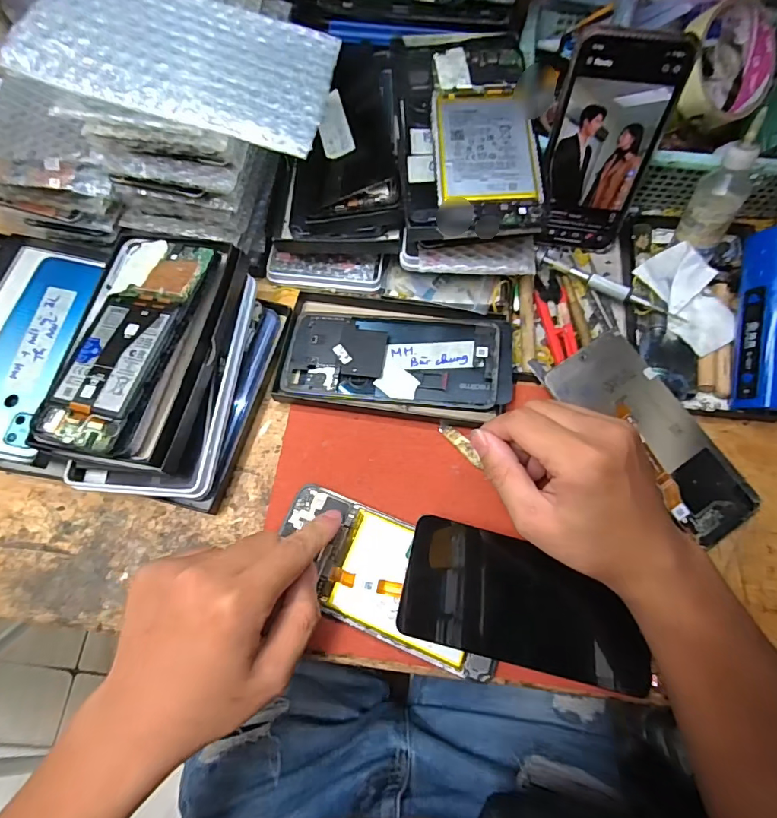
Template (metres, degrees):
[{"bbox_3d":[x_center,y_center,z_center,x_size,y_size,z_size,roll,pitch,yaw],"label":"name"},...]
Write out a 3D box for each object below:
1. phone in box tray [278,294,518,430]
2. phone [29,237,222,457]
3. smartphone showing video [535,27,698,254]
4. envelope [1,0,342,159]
[{"bbox_3d":[0.007,-0.046,0.359,0.175,0.020,0.102,9,70,5],"label":"phone in box tray"},{"bbox_3d":[-0.178,-0.048,0.318,0.081,0.012,0.162,7,68,14],"label":"phone"},{"bbox_3d":[0.160,-0.192,0.351,0.071,0.151,0.004,11,52,9],"label":"smartphone showing video"},{"bbox_3d":[-0.119,-0.211,0.273,0.168,0.007,0.096,15,72,-6],"label":"envelope"}]

